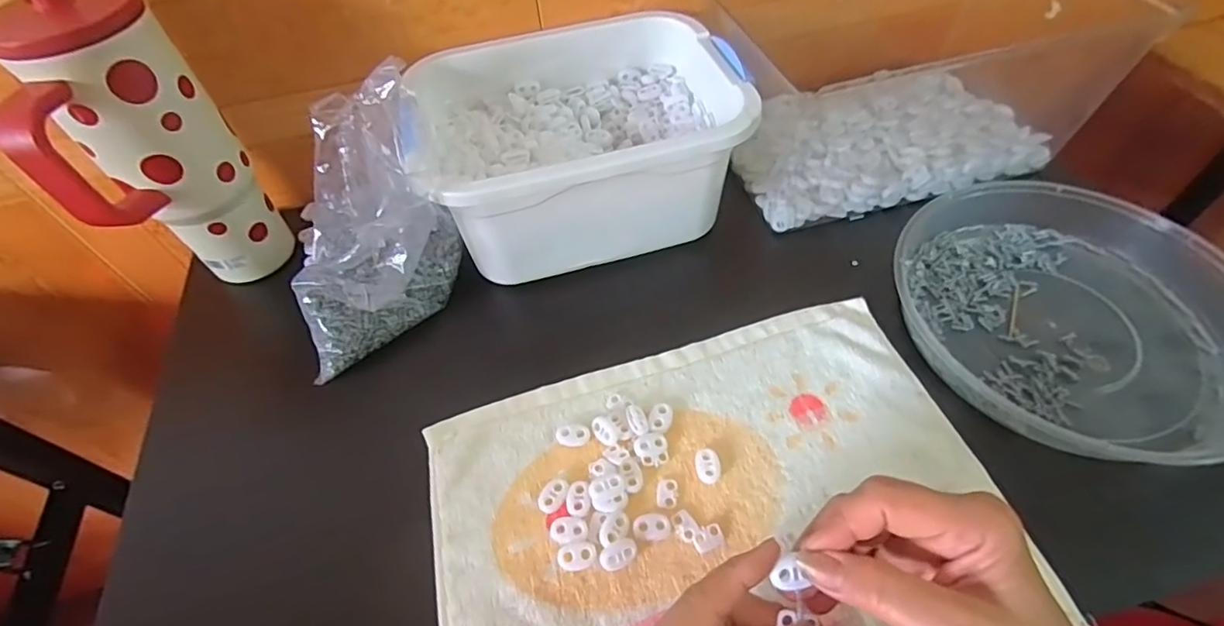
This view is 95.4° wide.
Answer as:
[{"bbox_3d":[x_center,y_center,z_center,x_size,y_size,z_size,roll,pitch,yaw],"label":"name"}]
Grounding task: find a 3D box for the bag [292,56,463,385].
[{"bbox_3d":[-0.185,-0.063,0.405,0.139,0.142,0.116,-26,56,-14],"label":"bag"}]

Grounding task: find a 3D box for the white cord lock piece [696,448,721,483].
[{"bbox_3d":[0.061,0.097,0.354,0.015,0.005,0.021,-4,53,2],"label":"white cord lock piece"}]

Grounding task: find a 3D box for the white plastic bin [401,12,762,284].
[{"bbox_3d":[-0.027,-0.137,0.464,0.245,0.112,0.198,-17,54,-8],"label":"white plastic bin"}]

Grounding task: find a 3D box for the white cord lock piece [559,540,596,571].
[{"bbox_3d":[-0.020,0.142,0.325,0.022,0.006,0.014,-16,54,-7],"label":"white cord lock piece"}]

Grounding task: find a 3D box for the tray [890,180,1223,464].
[{"bbox_3d":[0.326,-0.004,0.399,0.229,0.039,0.231,-2,53,3],"label":"tray"}]

